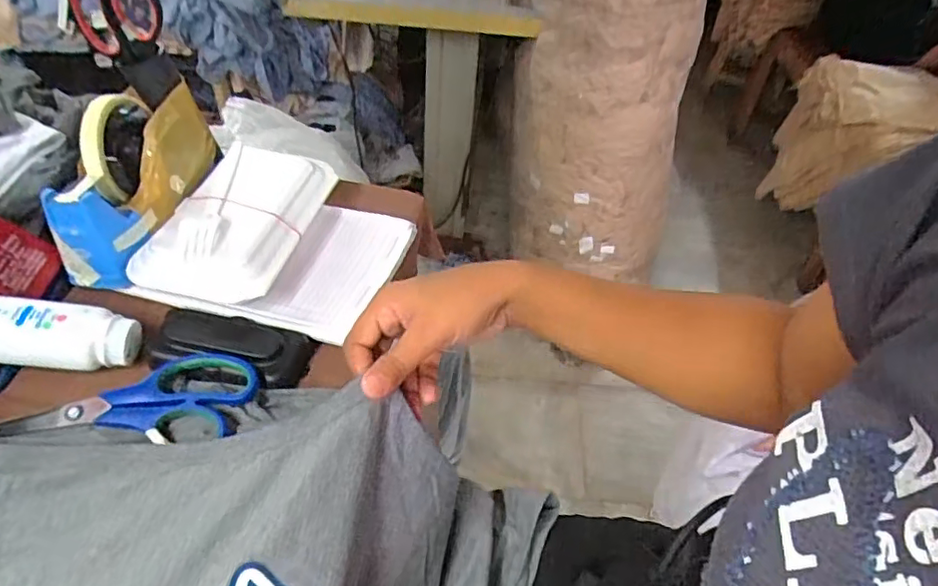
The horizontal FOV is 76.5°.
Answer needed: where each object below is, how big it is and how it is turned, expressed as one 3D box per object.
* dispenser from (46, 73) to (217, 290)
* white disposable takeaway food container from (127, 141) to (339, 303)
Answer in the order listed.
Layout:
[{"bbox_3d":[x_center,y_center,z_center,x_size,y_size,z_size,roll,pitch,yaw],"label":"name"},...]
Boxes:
[{"bbox_3d":[-0.272,-0.100,0.482,0.061,0.088,0.170,3,46,-2],"label":"dispenser"},{"bbox_3d":[-0.188,-0.059,0.483,0.113,0.051,0.165,9,46,4],"label":"white disposable takeaway food container"}]

